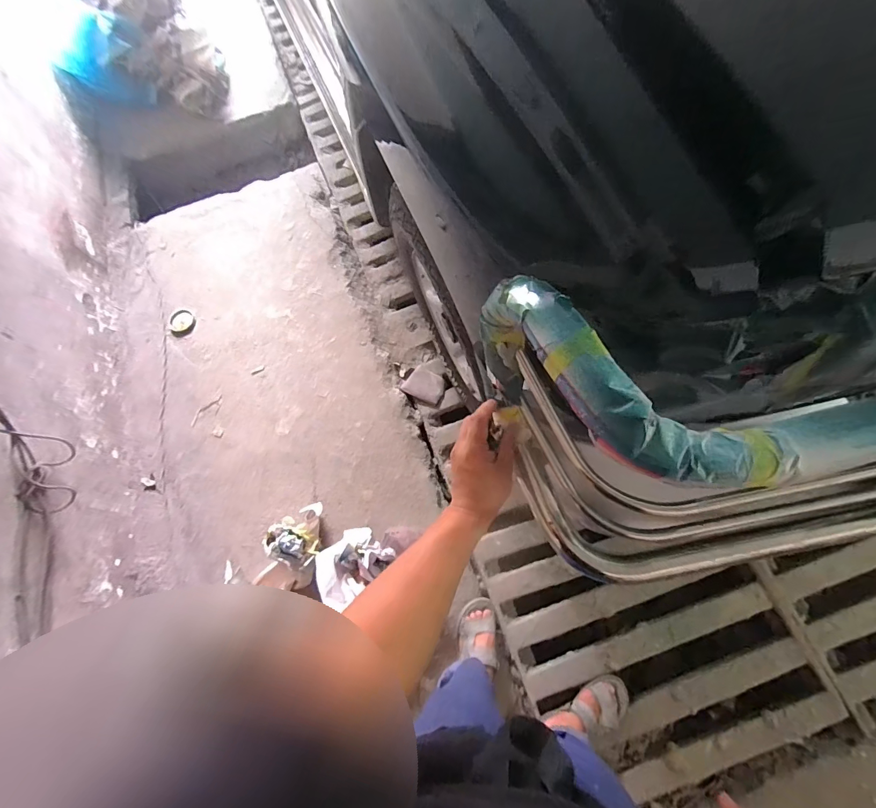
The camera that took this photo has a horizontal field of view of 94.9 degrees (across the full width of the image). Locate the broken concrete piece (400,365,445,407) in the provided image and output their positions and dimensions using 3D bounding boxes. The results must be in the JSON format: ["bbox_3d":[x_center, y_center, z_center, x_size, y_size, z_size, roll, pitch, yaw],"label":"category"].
[{"bbox_3d":[-0.042,-0.065,1.422,0.140,0.022,0.120,29,73,13],"label":"broken concrete piece"}]

